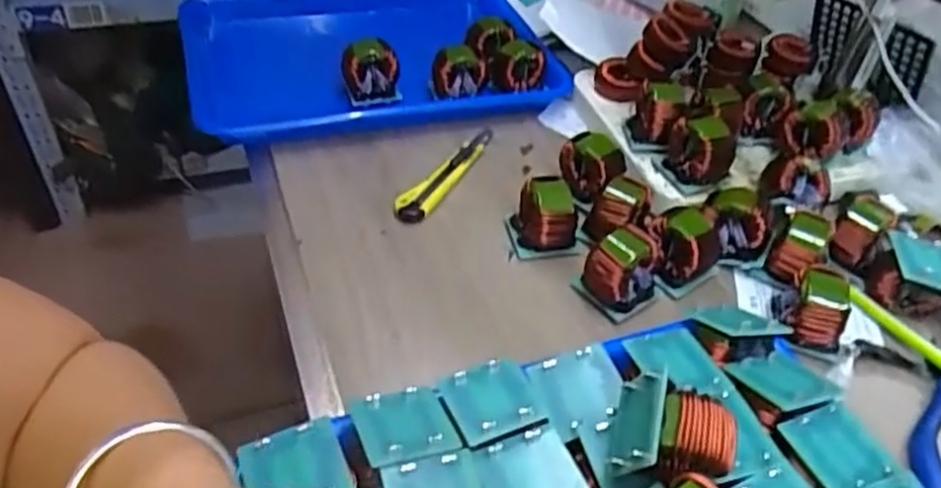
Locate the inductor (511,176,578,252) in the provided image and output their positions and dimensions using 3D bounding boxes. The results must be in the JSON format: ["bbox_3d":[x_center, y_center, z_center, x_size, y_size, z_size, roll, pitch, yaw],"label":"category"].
[{"bbox_3d":[0.055,-0.019,0.517,0.044,0.050,0.050,-1,43,-8],"label":"inductor"}]

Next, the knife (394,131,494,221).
[{"bbox_3d":[-0.016,-0.060,0.581,0.021,0.018,0.142,23,45,18],"label":"knife"}]

